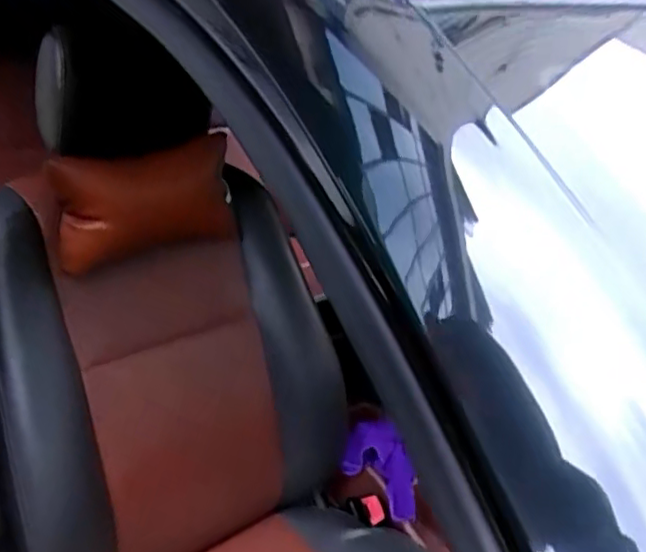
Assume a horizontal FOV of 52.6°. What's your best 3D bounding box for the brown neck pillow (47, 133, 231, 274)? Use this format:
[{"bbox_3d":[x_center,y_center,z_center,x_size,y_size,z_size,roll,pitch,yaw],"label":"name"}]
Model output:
[{"bbox_3d":[-0.217,-0.090,0.851,0.242,0.126,0.121,-8,33,-28],"label":"brown neck pillow"}]

